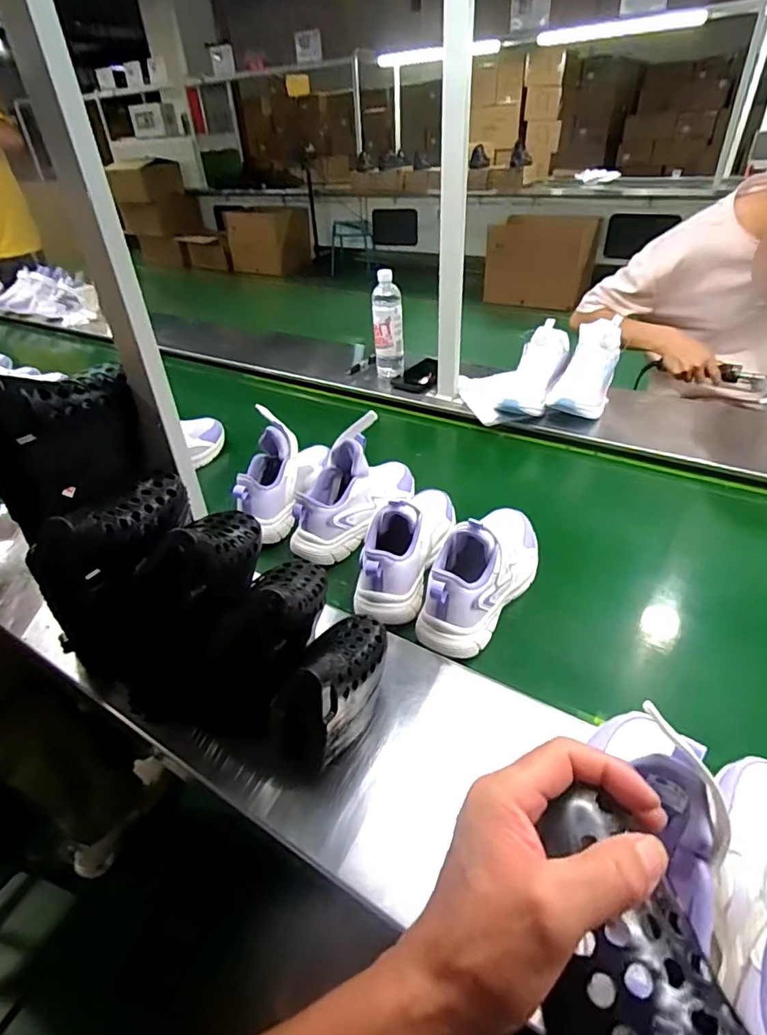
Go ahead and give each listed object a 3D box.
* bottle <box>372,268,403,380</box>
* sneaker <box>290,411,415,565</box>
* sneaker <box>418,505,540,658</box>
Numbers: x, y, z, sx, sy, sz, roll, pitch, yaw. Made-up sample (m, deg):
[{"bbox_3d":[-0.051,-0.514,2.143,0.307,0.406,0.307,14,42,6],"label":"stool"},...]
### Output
[{"bbox_3d":[0.012,-0.426,1.185,0.059,0.216,0.057,5,37,13],"label":"bottle"},{"bbox_3d":[-0.040,-0.052,0.778,0.092,0.141,0.234,25,45,34],"label":"sneaker"},{"bbox_3d":[0.130,0.053,0.651,0.079,0.123,0.233,21,43,30],"label":"sneaker"}]

